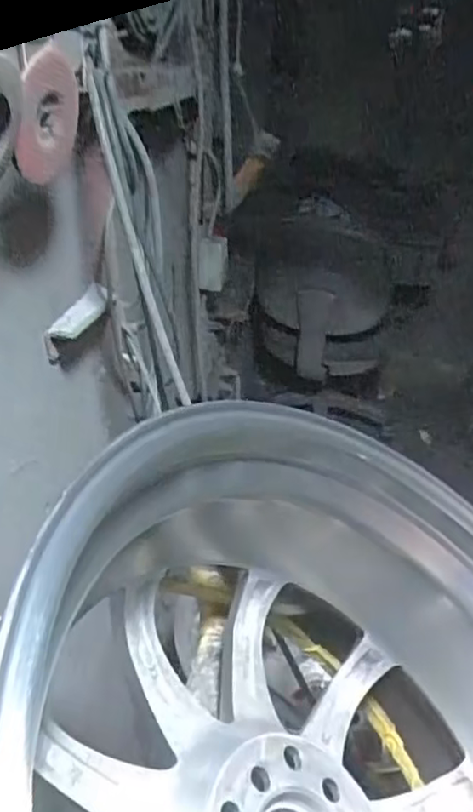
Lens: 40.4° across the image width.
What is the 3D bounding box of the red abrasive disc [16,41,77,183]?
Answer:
[{"bbox_3d":[-0.146,-0.228,0.505,0.009,0.100,0.104,20,41,3],"label":"red abrasive disc"}]

